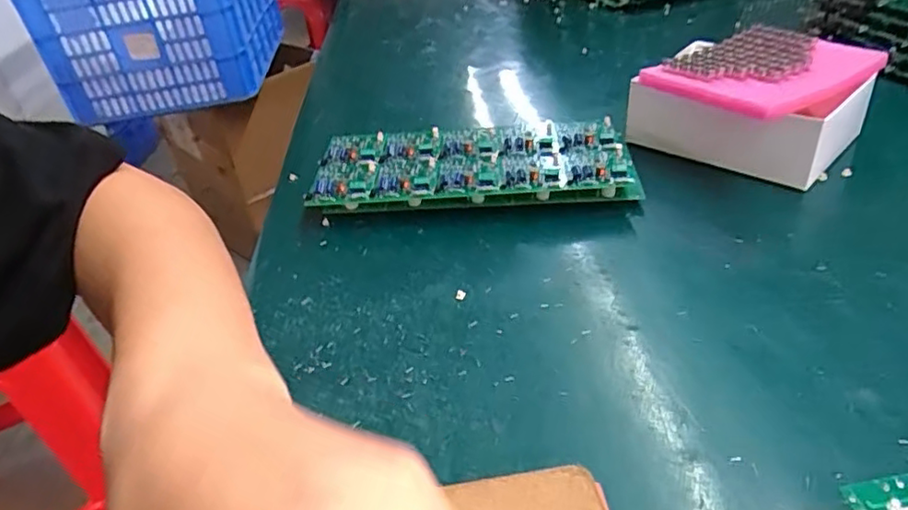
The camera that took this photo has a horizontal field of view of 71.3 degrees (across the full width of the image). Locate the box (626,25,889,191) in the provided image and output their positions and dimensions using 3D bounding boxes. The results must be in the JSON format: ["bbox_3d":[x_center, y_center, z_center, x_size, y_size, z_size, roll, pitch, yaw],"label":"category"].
[{"bbox_3d":[0.219,-0.115,0.472,0.120,0.075,0.140,-32,42,-33],"label":"box"}]

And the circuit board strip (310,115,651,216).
[{"bbox_3d":[0.011,-0.065,0.473,0.226,0.030,0.103,-2,35,5],"label":"circuit board strip"}]

